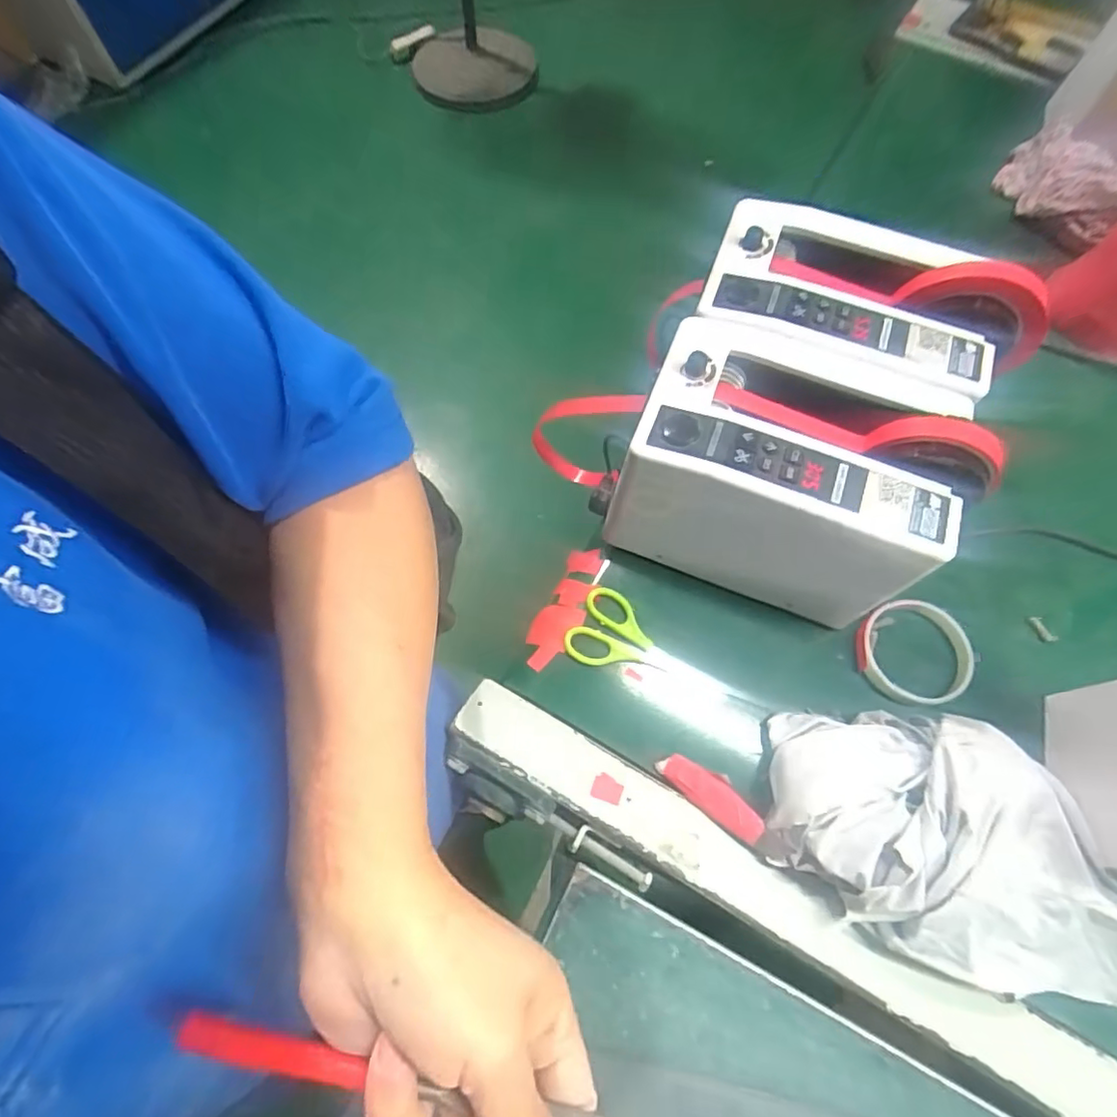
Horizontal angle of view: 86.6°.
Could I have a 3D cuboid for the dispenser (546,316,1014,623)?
[{"bbox_3d":[0.165,-0.057,0.451,0.229,0.150,0.137,21,70,9],"label":"dispenser"}]

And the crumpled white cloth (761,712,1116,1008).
[{"bbox_3d":[0.253,0.190,0.392,0.213,0.079,0.159,5,68,2],"label":"crumpled white cloth"}]

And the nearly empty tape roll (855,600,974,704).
[{"bbox_3d":[0.282,0.072,0.470,0.081,0.018,0.083,0,68,0],"label":"nearly empty tape roll"}]

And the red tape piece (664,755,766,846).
[{"bbox_3d":[0.111,0.169,0.422,0.076,0.004,0.024,32,87,21],"label":"red tape piece"}]

